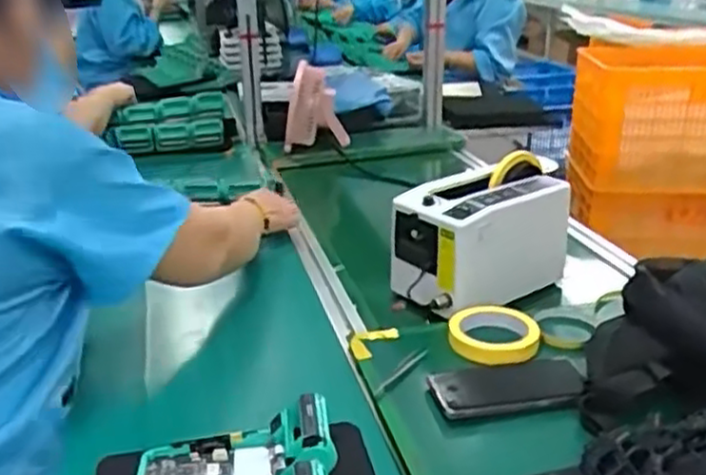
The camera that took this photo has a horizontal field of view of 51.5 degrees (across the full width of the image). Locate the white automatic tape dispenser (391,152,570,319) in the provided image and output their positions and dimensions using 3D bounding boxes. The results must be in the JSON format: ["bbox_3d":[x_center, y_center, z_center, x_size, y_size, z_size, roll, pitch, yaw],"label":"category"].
[{"bbox_3d":[0.174,-0.001,0.987,0.239,0.138,0.143,-15,26,-28],"label":"white automatic tape dispenser"}]

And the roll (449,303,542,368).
[{"bbox_3d":[0.162,0.112,0.843,0.101,0.028,0.113,1,23,8],"label":"roll"}]

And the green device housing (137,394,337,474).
[{"bbox_3d":[-0.104,0.183,0.627,0.166,0.051,0.098,-7,23,-12],"label":"green device housing"}]

